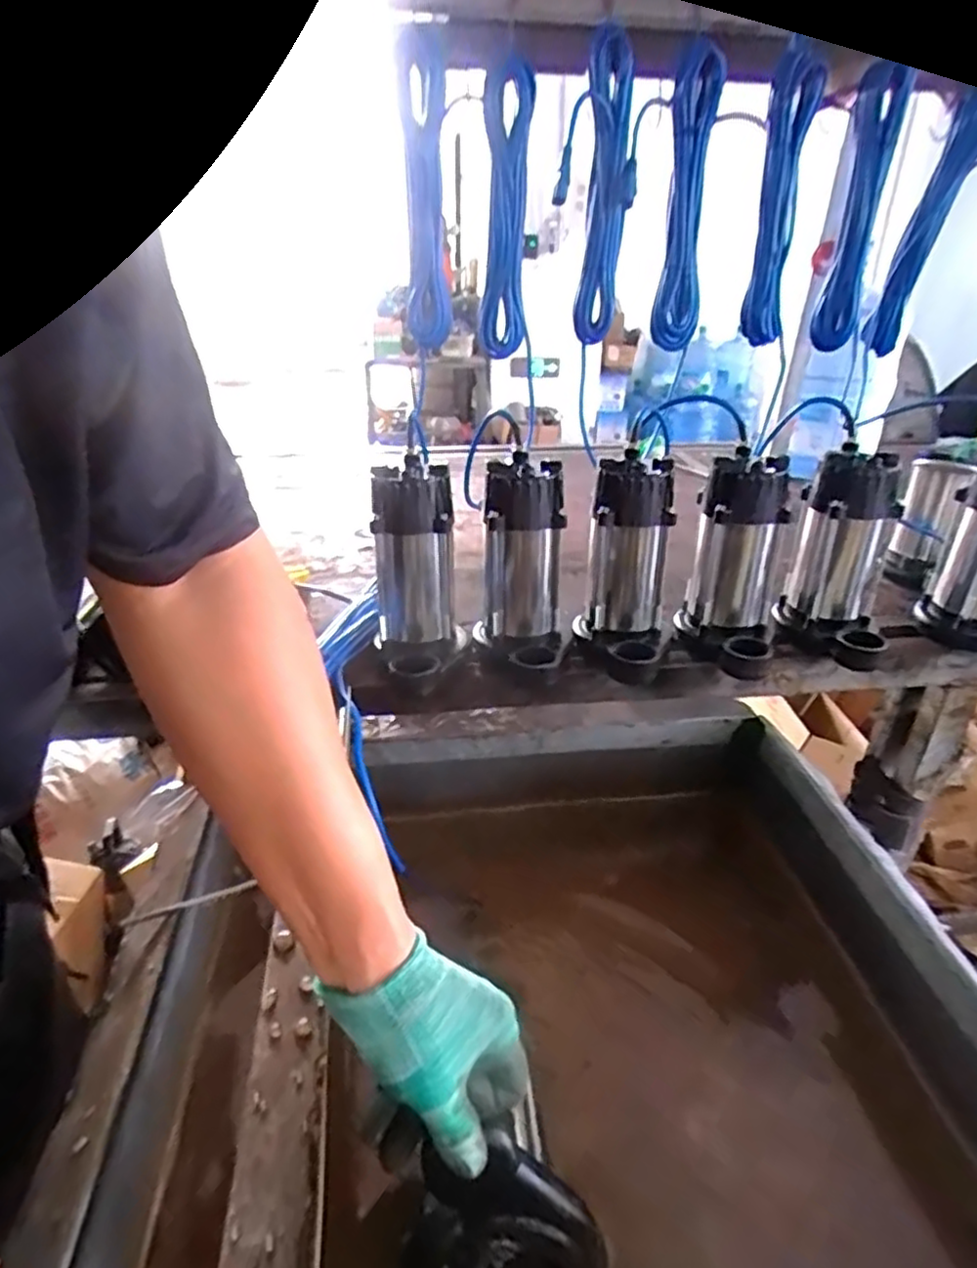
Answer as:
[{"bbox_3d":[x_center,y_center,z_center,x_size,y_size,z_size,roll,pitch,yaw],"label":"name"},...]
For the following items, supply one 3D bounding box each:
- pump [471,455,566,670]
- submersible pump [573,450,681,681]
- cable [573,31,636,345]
[{"bbox_3d":[0.042,-0.084,0.814,0.103,0.216,0.124,2,28,2],"label":"pump"},{"bbox_3d":[0.161,-0.078,0.829,0.109,0.240,0.121,10,29,18],"label":"submersible pump"},{"bbox_3d":[0.160,-0.594,0.951,0.055,0.359,0.098,0,28,-2],"label":"cable"}]

